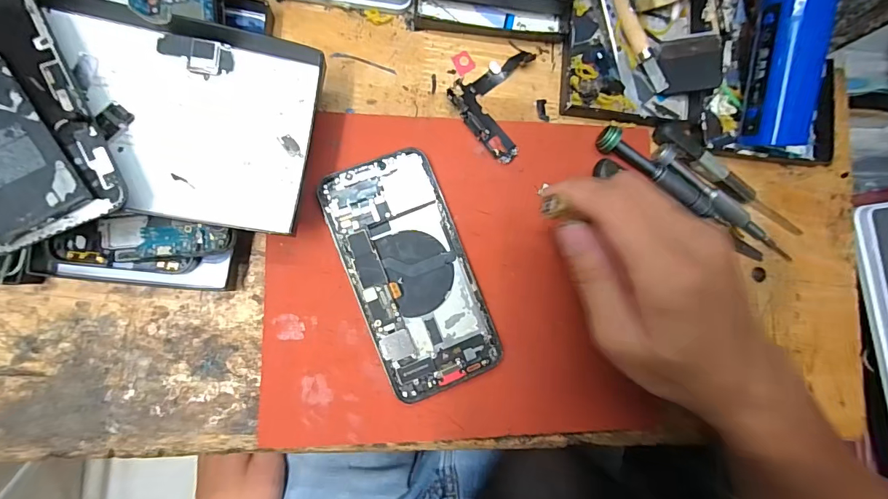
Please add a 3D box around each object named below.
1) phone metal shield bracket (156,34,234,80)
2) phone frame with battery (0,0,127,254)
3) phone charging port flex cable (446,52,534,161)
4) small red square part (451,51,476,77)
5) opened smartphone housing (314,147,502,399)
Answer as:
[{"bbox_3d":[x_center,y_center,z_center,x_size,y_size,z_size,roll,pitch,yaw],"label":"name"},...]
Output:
[{"bbox_3d":[-0.136,-0.106,0.231,0.037,0.005,0.019,7,85,-8],"label":"phone metal shield bracket"},{"bbox_3d":[-0.211,-0.071,0.198,0.067,0.010,0.136,-21,90,-14],"label":"phone frame with battery"},{"bbox_3d":[0.029,-0.098,0.280,0.049,0.011,0.077,11,84,-7],"label":"phone charging port flex cable"},{"bbox_3d":[0.013,-0.127,0.284,0.014,0.004,0.014,-35,91,-9],"label":"small red square part"},{"bbox_3d":[-0.021,0.015,0.260,0.070,0.007,0.146,-21,89,-9],"label":"opened smartphone housing"}]

